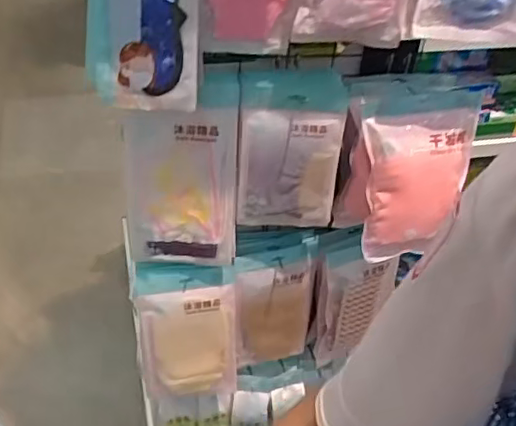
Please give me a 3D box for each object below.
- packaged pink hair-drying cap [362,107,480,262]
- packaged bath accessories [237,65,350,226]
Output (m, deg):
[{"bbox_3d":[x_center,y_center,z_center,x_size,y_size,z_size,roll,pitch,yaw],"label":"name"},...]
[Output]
[{"bbox_3d":[0.217,-0.035,0.815,0.145,0.205,0.022,-6,23,-3],"label":"packaged pink hair-drying cap"},{"bbox_3d":[0.041,-0.091,0.841,0.138,0.221,0.072,0,40,-6],"label":"packaged bath accessories"}]

